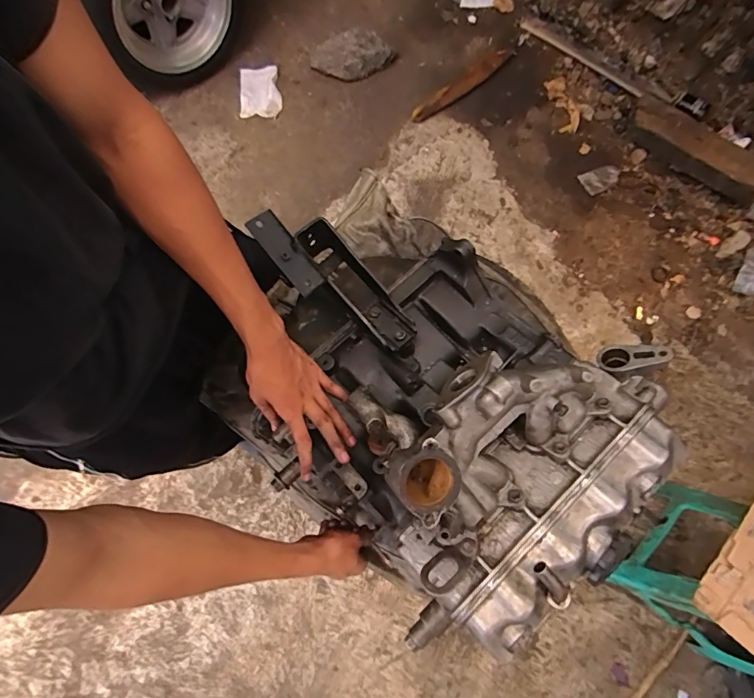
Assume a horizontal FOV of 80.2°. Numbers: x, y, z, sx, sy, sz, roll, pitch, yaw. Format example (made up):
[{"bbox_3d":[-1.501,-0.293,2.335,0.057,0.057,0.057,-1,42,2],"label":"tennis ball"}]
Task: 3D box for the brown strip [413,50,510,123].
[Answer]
[{"bbox_3d":[0.283,-0.897,1.529,0.396,0.030,0.067,-34,84,4],"label":"brown strip"}]

